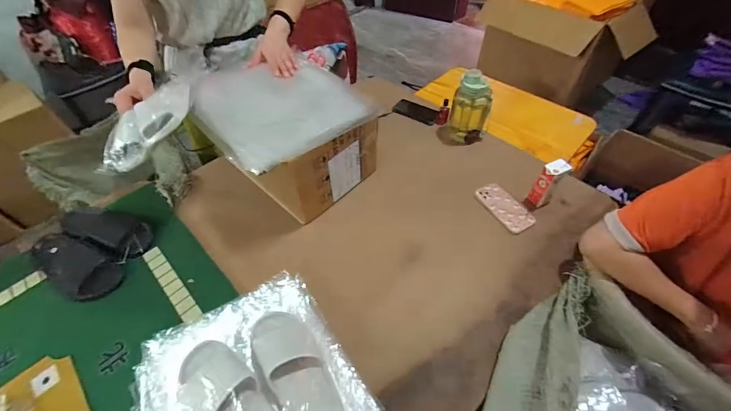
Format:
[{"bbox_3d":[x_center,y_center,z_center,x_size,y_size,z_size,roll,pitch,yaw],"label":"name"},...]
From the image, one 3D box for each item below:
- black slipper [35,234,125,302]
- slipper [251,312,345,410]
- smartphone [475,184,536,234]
[{"bbox_3d":[-0.711,0.141,0.789,0.268,0.069,0.108,22,54,18],"label":"black slipper"},{"bbox_3d":[-0.124,0.311,0.597,0.108,0.070,0.271,-29,56,-21],"label":"slipper"},{"bbox_3d":[0.368,-0.002,0.872,0.087,0.017,0.164,-24,54,-18],"label":"smartphone"}]

